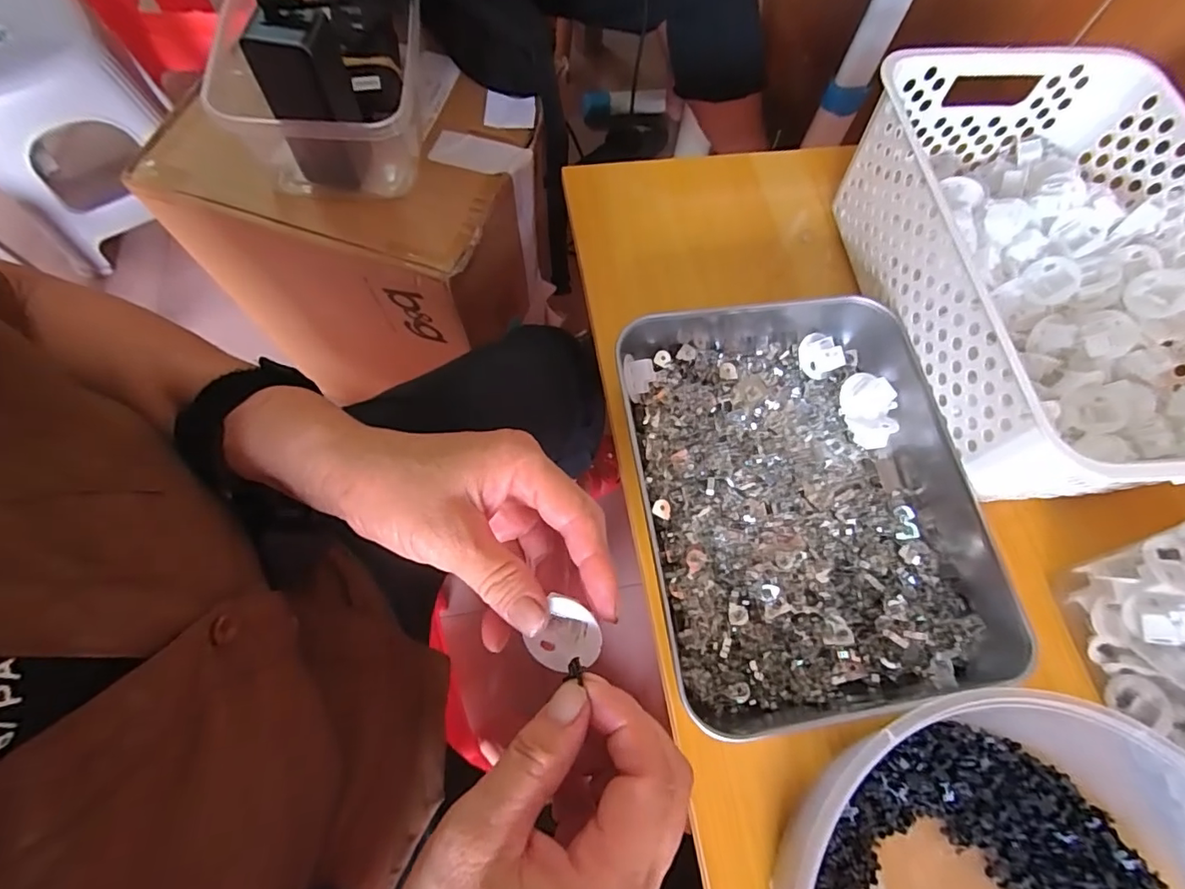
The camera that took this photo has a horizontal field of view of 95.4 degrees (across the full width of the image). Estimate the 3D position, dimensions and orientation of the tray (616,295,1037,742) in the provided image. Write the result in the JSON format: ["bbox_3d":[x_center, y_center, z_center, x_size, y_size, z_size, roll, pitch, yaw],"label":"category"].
[{"bbox_3d":[0.137,0.028,0.345,0.210,0.039,0.254,-7,69,-6],"label":"tray"}]

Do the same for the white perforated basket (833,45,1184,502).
[{"bbox_3d":[0.305,-0.110,0.364,0.199,0.110,0.296,-5,69,-5],"label":"white perforated basket"}]

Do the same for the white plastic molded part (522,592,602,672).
[{"bbox_3d":[-0.010,0.078,0.222,0.028,0.009,0.032,31,108,8],"label":"white plastic molded part"}]

